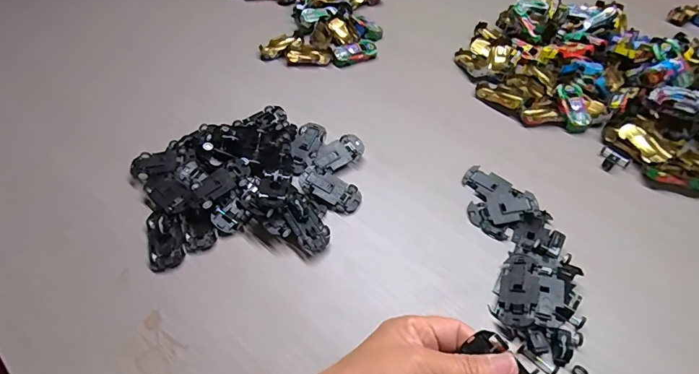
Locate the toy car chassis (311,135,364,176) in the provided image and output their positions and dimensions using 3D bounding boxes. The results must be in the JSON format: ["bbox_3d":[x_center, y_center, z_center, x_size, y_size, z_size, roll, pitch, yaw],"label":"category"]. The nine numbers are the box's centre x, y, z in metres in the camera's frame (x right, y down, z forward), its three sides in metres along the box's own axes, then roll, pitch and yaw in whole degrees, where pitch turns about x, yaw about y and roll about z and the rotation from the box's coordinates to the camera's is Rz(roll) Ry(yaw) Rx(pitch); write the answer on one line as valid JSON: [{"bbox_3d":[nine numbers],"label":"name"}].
[{"bbox_3d":[-0.013,-0.035,0.437,0.062,0.013,0.032,-27,58,-20],"label":"toy car chassis"}]

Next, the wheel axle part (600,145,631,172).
[{"bbox_3d":[0.289,-0.030,0.447,0.025,0.010,0.031,-30,58,-22],"label":"wheel axle part"}]

